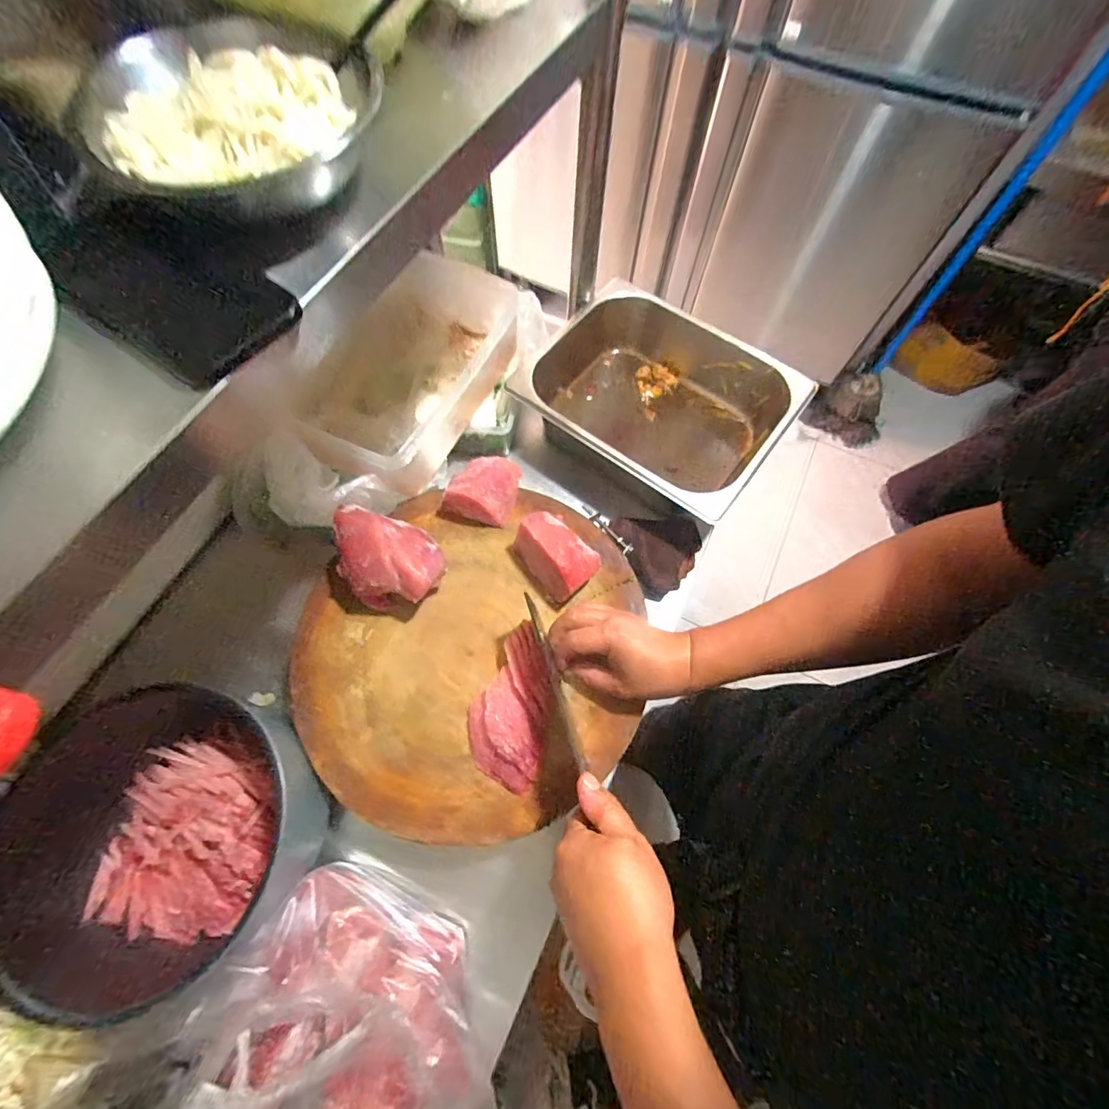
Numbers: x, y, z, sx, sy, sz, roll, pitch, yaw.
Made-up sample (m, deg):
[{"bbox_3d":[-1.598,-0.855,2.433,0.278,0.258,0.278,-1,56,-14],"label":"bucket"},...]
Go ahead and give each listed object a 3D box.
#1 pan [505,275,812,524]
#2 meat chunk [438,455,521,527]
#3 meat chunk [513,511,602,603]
[{"bbox_3d":[0.134,-0.210,0.685,0.337,0.110,0.272,36,72,13],"label":"pan"},{"bbox_3d":[-0.082,-0.085,0.565,0.081,0.048,0.089,16,68,6],"label":"meat chunk"},{"bbox_3d":[0.003,-0.004,0.528,0.065,0.059,0.094,-35,72,-14],"label":"meat chunk"}]

